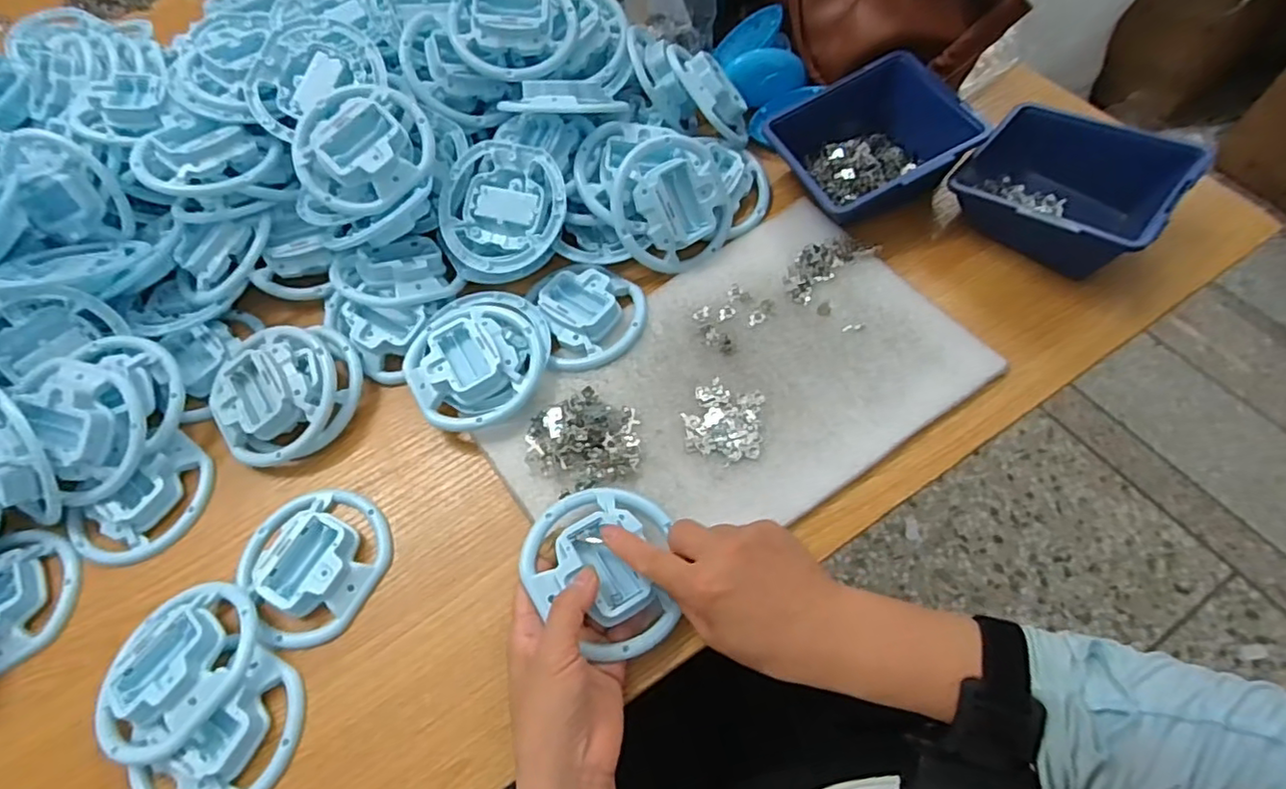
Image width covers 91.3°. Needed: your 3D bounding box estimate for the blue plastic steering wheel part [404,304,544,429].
[{"bbox_3d":[-0.125,-0.027,0.465,0.097,0.026,0.100,-2,63,3],"label":"blue plastic steering wheel part"}]

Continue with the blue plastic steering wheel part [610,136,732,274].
[{"bbox_3d":[0.026,-0.151,0.499,0.099,0.026,0.102,-1,101,-18],"label":"blue plastic steering wheel part"}]

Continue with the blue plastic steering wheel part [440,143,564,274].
[{"bbox_3d":[-0.109,-0.149,0.504,0.103,0.026,0.103,-1,87,13],"label":"blue plastic steering wheel part"}]

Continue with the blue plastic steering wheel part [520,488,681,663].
[{"bbox_3d":[-0.028,0.106,0.386,0.089,0.030,0.100,-6,66,1],"label":"blue plastic steering wheel part"}]

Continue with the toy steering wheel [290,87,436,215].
[{"bbox_3d":[-0.214,-0.190,0.483,0.100,0.034,0.098,-1,86,-6],"label":"toy steering wheel"}]

